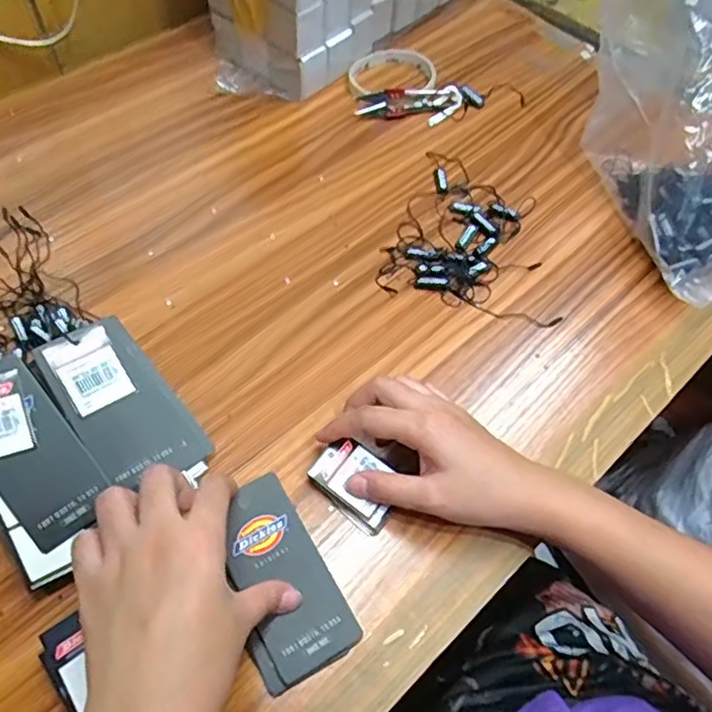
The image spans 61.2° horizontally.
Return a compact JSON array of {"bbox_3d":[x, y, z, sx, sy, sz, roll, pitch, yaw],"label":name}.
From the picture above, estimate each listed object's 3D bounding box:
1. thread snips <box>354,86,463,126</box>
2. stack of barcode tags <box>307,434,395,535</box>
[{"bbox_3d":[0.053,-0.242,0.584,0.102,0.007,0.036,-7,89,-11],"label":"thread snips"},{"bbox_3d":[0.001,0.081,0.387,0.057,0.015,0.040,35,62,17],"label":"stack of barcode tags"}]

